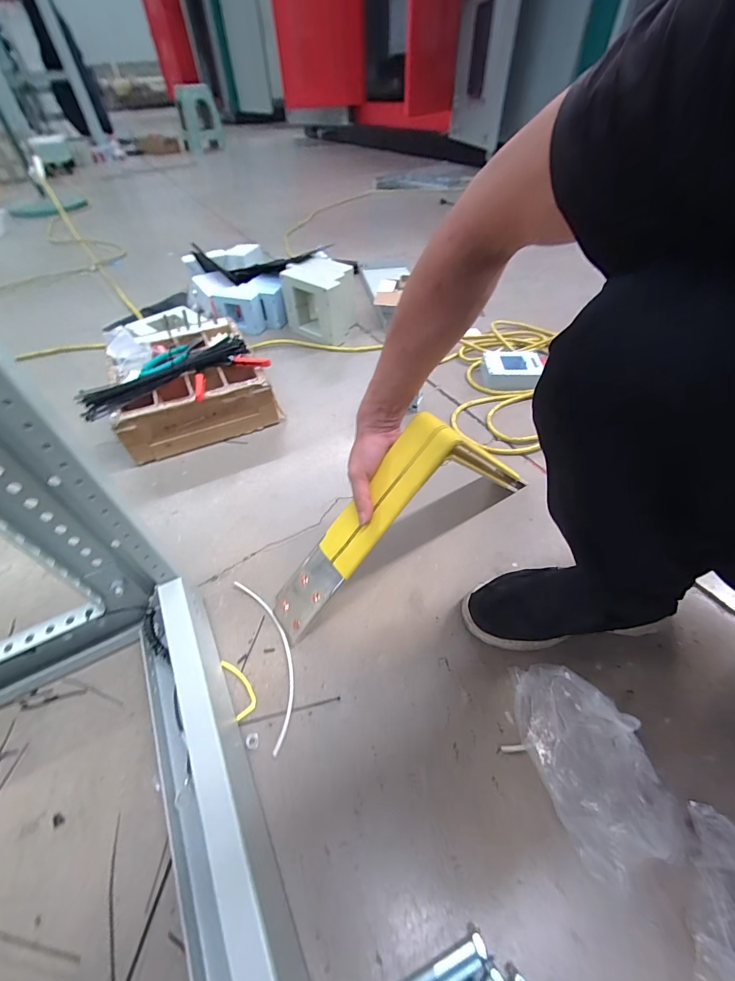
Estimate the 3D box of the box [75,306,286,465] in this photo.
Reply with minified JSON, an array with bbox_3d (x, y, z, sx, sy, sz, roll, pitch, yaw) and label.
[{"bbox_3d":[-0.406,-0.235,0.804,0.323,0.130,0.349,-25,51,-19],"label":"box"}]

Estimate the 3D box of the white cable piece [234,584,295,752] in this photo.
[{"bbox_3d":[-0.125,0.202,0.477,0.047,0.005,0.220,-20,49,-15],"label":"white cable piece"}]

